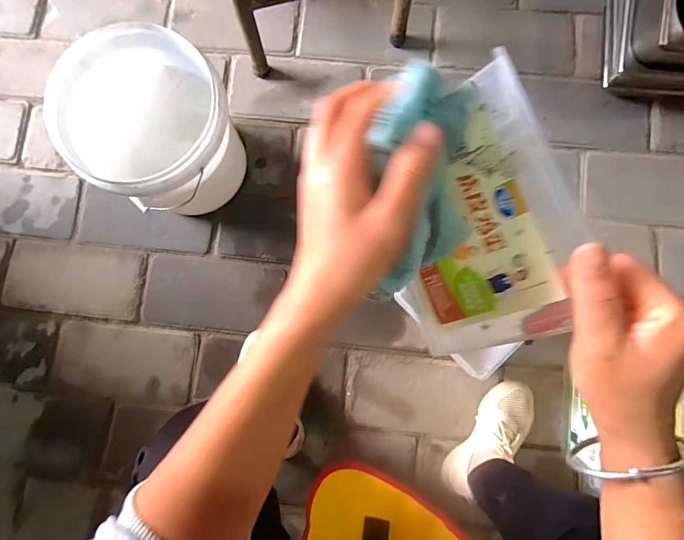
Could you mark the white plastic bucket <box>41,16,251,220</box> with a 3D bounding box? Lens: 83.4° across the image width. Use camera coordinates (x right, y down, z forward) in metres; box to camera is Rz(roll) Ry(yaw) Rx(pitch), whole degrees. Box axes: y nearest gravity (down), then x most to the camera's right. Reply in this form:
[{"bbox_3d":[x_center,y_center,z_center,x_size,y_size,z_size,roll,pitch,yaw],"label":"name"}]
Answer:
[{"bbox_3d":[-0.306,-0.225,0.682,0.244,0.252,0.253,0,84,2],"label":"white plastic bucket"}]

